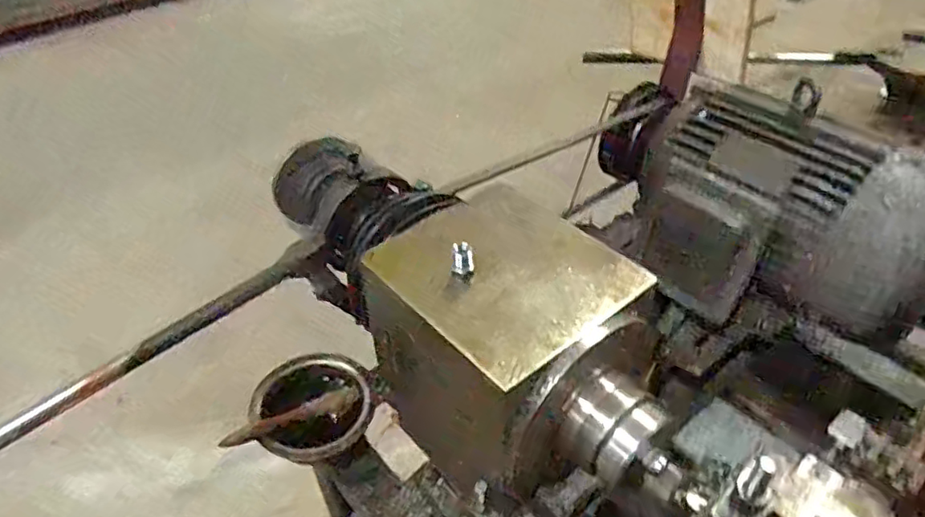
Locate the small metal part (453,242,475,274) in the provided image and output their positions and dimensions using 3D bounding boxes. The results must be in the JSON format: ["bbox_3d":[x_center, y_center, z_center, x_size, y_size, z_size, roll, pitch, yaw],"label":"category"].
[{"bbox_3d":[0.001,0.000,0.458,0.015,0.021,0.010,1,41,4],"label":"small metal part"}]

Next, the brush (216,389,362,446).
[{"bbox_3d":[-0.184,0.172,0.682,0.144,0.024,0.021,-19,44,-19],"label":"brush"}]

